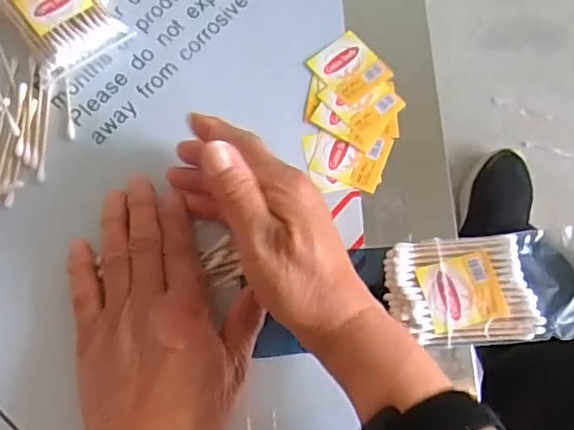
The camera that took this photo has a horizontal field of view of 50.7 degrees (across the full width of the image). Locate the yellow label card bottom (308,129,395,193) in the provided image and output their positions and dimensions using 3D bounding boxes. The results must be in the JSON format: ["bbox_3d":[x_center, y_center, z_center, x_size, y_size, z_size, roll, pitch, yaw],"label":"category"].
[{"bbox_3d":[0.040,-0.038,0.383,0.045,0.004,0.036,19,75,3],"label":"yellow label card bottom"}]

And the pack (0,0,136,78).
[{"bbox_3d":[-0.148,-0.132,0.391,0.056,0.028,0.073,-35,79,-10],"label":"pack"}]

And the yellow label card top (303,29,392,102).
[{"bbox_3d":[0.041,-0.097,0.400,0.039,0.004,0.043,-37,79,-11],"label":"yellow label card top"}]

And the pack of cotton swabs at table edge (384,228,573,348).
[{"bbox_3d":[0.121,0.042,0.353,0.120,0.015,0.062,-3,75,-3],"label":"pack of cotton swabs at table edge"}]

